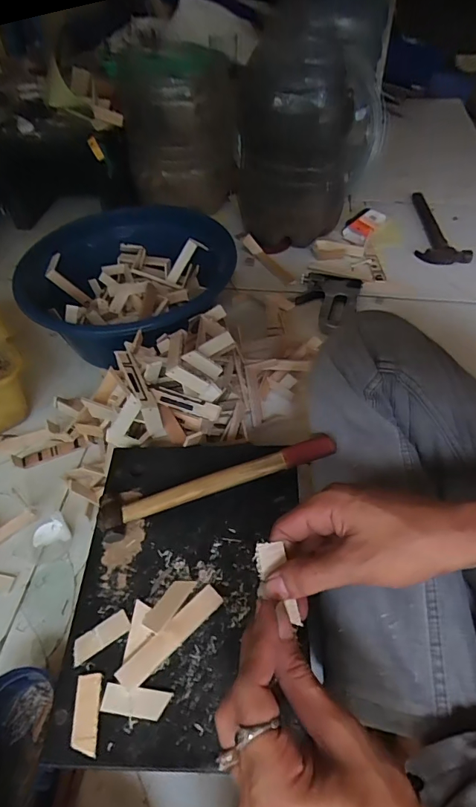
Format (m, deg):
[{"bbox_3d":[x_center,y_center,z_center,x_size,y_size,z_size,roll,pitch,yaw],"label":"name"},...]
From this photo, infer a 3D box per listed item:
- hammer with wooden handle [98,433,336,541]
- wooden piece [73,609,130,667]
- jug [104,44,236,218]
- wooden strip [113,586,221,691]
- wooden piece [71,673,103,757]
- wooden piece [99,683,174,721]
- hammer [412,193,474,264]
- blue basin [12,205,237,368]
[{"bbox_3d":[-0.019,0.080,0.440,0.238,0.041,0.044,-14,50,-8],"label":"hammer with wooden handle"},{"bbox_3d":[-0.116,0.197,0.372,0.049,0.004,0.021,-30,54,-20],"label":"wooden piece"},{"bbox_3d":[-0.134,-0.610,0.981,0.236,0.290,0.236,-8,50,-3],"label":"jug"},{"bbox_3d":[-0.054,0.192,0.365,0.098,0.004,0.021,-37,70,-28],"label":"wooden strip"},{"bbox_3d":[-0.116,0.236,0.336,0.021,0.004,0.051,-6,50,-2],"label":"wooden piece"},{"bbox_3d":[-0.079,0.230,0.340,0.051,0.007,0.019,5,50,8],"label":"wooden piece"},{"bbox_3d":[0.459,-0.402,1.006,0.111,0.028,0.291,7,51,9],"label":"hammer"},{"bbox_3d":[-0.195,-0.198,0.754,0.309,0.135,0.312,-2,50,2],"label":"blue basin"}]

